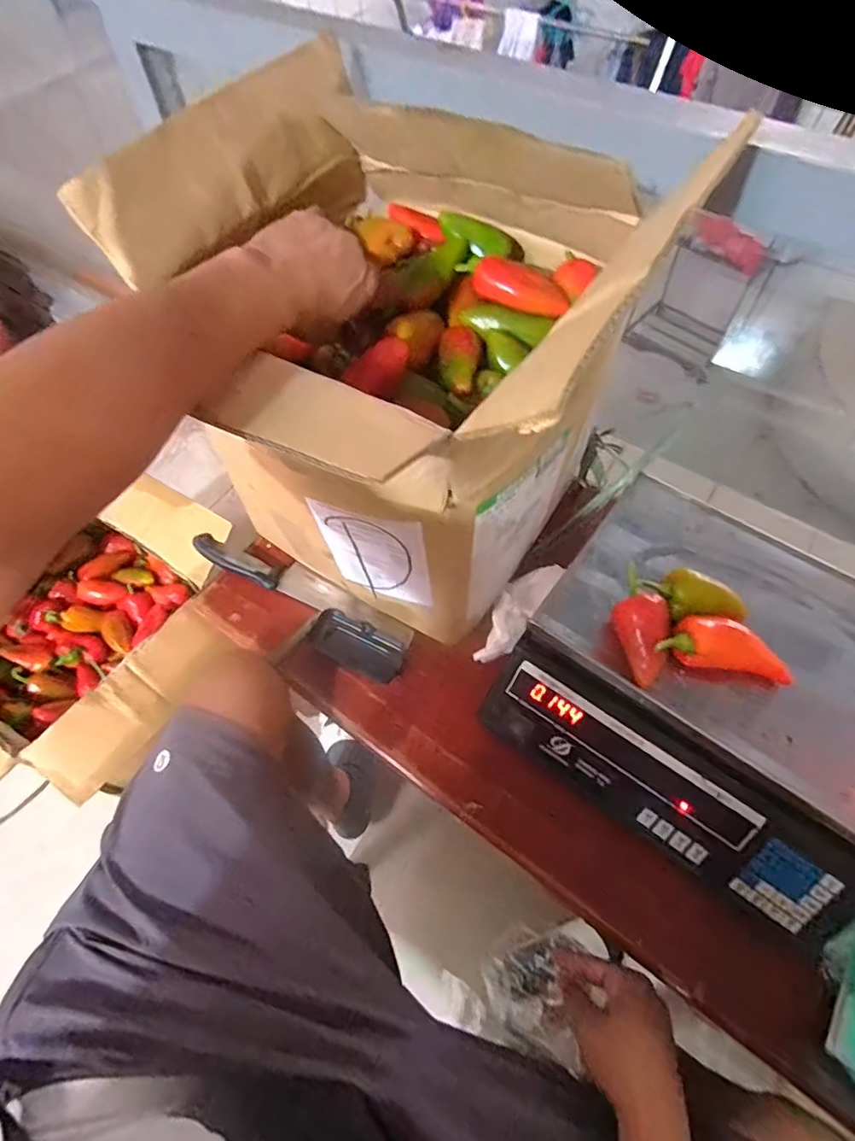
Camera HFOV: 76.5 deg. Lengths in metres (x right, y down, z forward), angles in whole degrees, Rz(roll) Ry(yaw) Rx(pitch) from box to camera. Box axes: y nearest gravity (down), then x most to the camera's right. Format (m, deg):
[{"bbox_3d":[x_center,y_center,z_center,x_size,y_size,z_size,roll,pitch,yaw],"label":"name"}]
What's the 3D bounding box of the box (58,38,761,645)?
[{"bbox_3d":[-0.028,-0.197,0.537,0.378,0.352,0.423,28,66,16],"label":"box"}]

